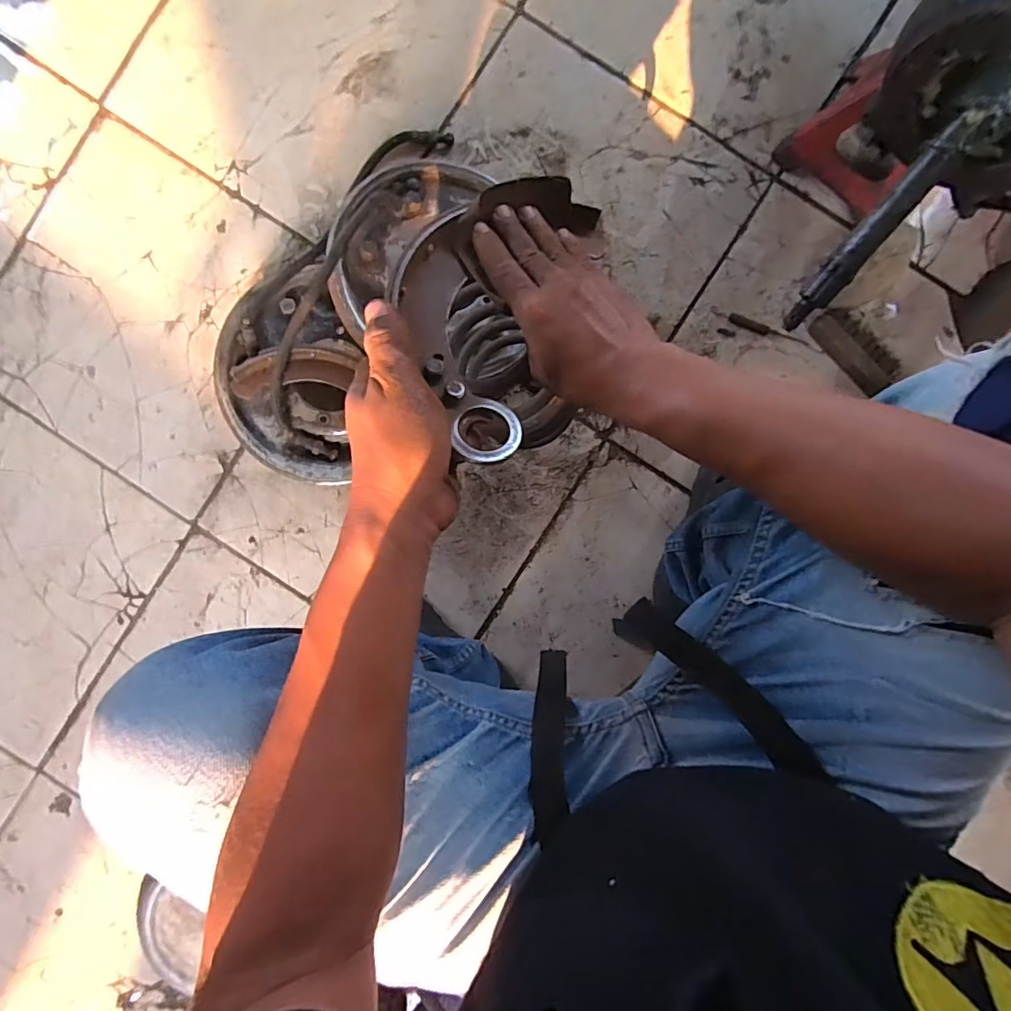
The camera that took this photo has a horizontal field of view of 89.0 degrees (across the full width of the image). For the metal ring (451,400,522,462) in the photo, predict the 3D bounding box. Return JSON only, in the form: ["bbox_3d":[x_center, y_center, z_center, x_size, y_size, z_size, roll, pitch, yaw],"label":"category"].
[{"bbox_3d":[-0.010,-0.042,0.290,0.038,0.004,0.039,5,66,-11],"label":"metal ring"}]

